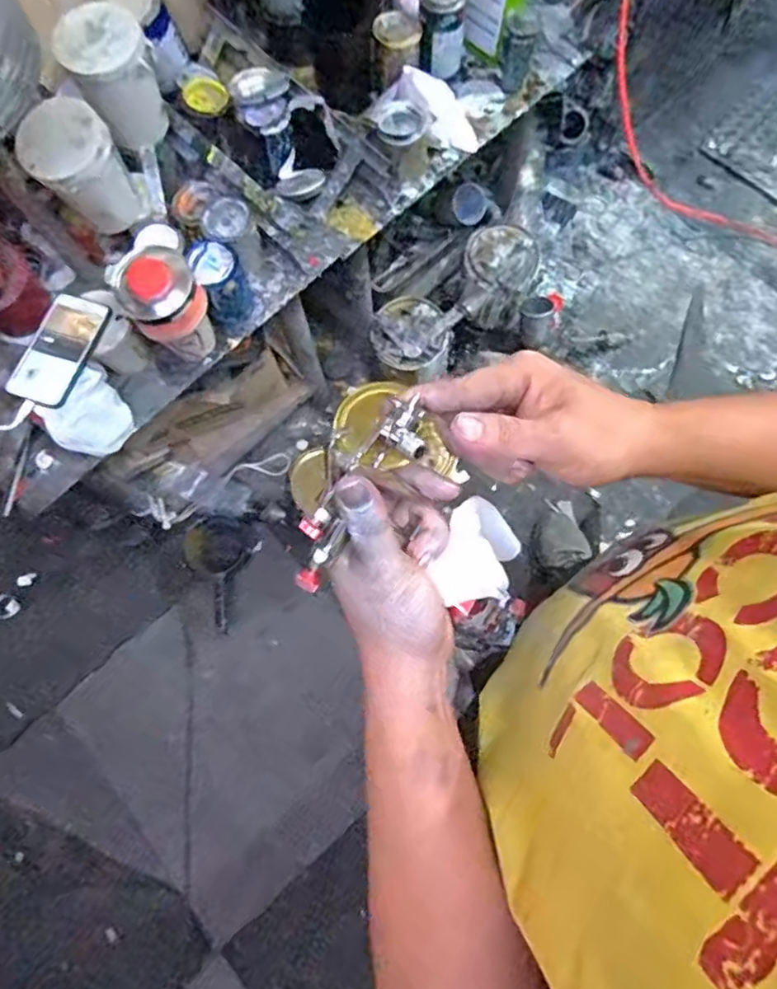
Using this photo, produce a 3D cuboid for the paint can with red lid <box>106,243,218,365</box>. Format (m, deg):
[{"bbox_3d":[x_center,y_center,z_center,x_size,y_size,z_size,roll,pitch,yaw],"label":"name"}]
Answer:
[{"bbox_3d":[-0.297,-0.255,0.842,0.096,0.170,0.092,-1,75,2],"label":"paint can with red lid"}]

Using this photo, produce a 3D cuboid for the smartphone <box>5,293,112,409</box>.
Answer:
[{"bbox_3d":[-0.430,-0.191,0.809,0.080,0.009,0.158,21,72,2],"label":"smartphone"}]

